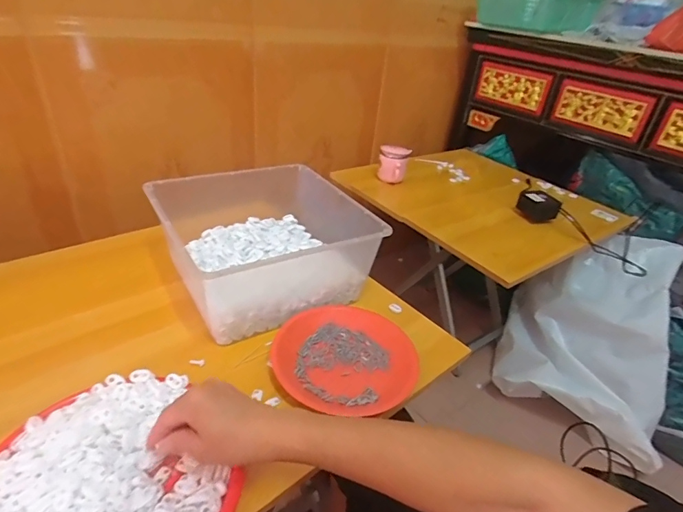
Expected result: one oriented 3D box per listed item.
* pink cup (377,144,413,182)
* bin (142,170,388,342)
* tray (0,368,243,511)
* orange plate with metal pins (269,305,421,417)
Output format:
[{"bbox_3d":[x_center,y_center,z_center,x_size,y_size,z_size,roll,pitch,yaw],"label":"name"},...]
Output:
[{"bbox_3d":[0.145,-0.261,1.137,0.082,0.077,0.078,9,33,2],"label":"pink cup"},{"bbox_3d":[-0.119,-0.023,0.685,0.274,0.129,0.279,-16,40,-30],"label":"bin"},{"bbox_3d":[-0.228,0.217,0.385,0.209,0.036,0.218,5,33,-3],"label":"tray"},{"bbox_3d":[0.004,0.143,0.585,0.198,0.027,0.183,5,33,-3],"label":"orange plate with metal pins"}]

